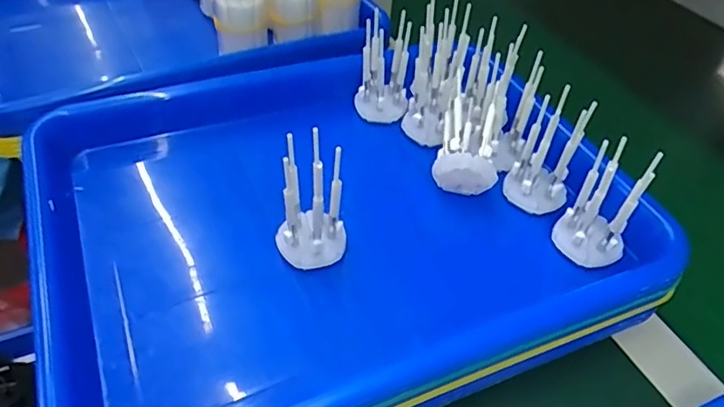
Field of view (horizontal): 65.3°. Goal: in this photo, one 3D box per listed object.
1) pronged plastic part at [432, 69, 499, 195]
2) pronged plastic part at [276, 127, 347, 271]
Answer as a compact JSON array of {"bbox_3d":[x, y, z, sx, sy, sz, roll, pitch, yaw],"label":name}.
[{"bbox_3d":[0.066,-0.045,0.362,0.038,0.034,0.073,7,59,1],"label":"pronged plastic part"},{"bbox_3d":[-0.026,0.002,0.300,0.032,0.084,0.029,23,47,16],"label":"pronged plastic part"}]

